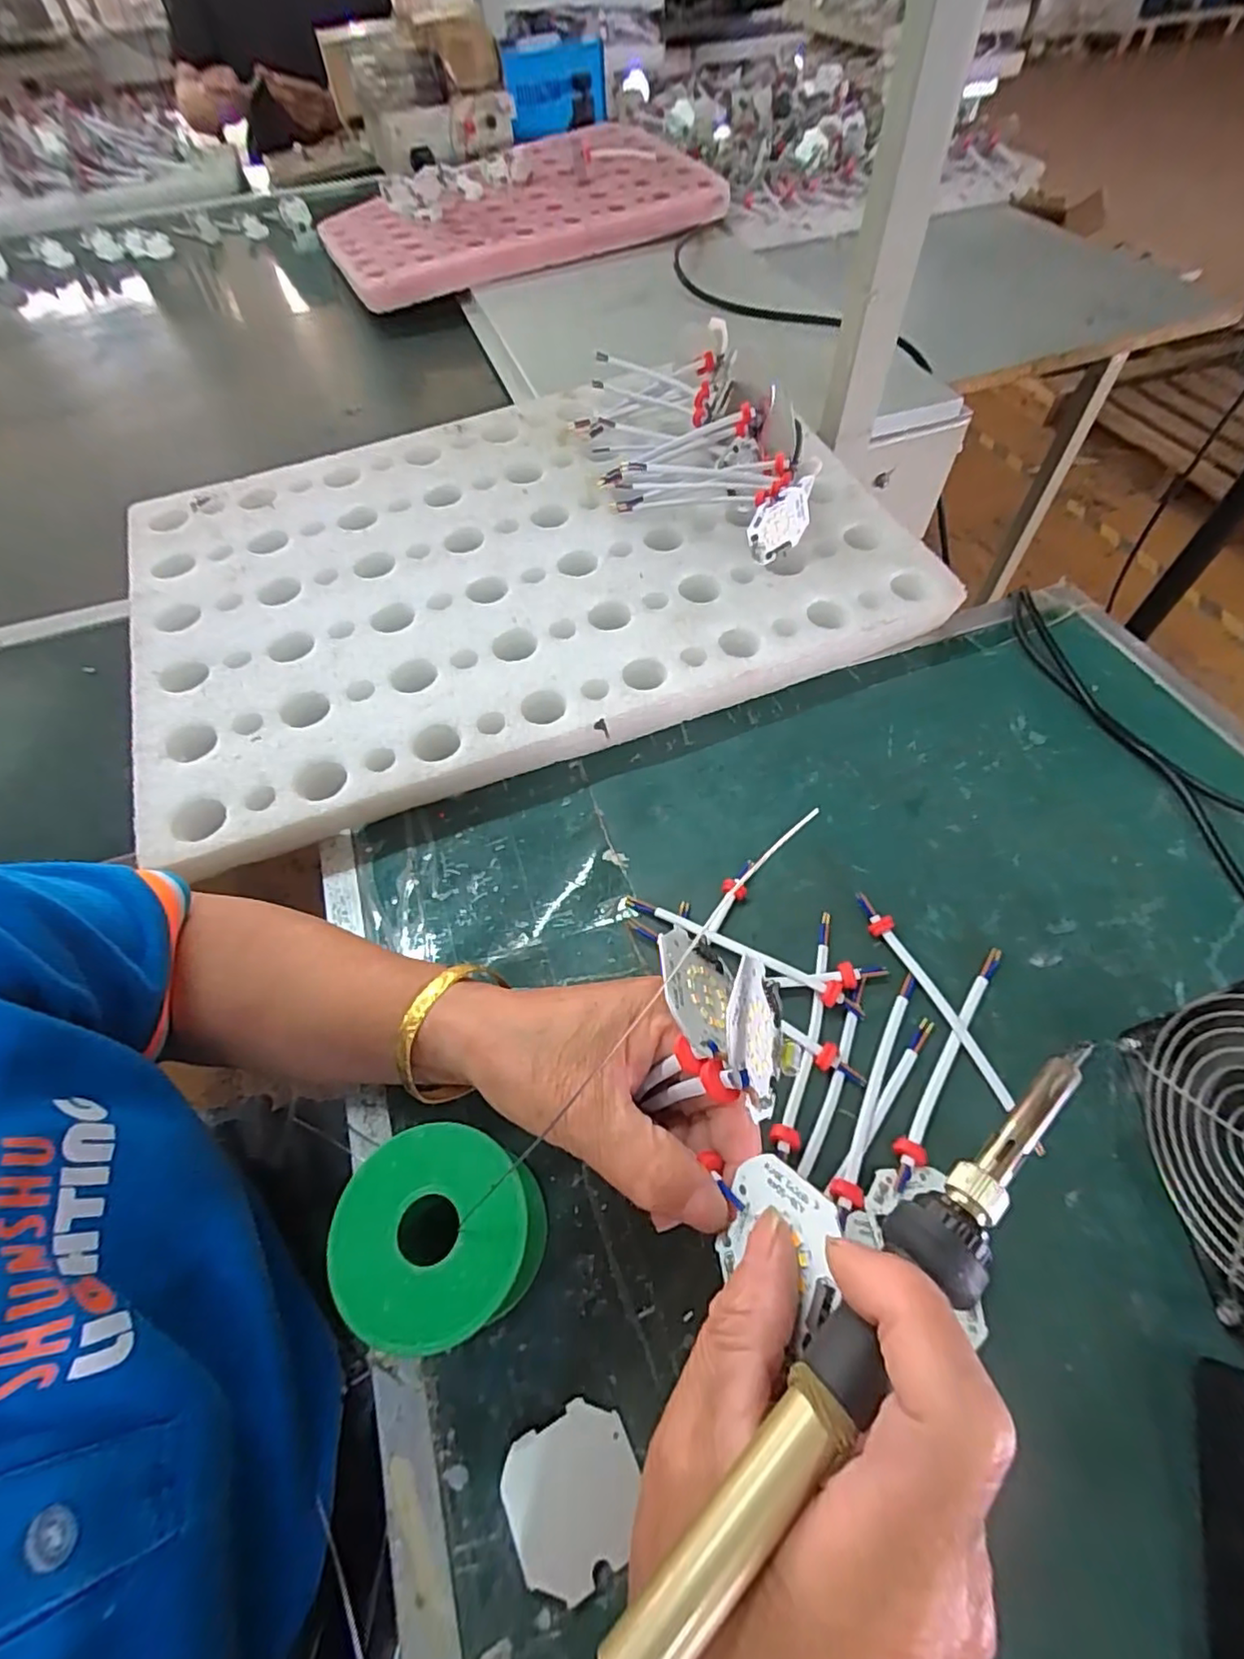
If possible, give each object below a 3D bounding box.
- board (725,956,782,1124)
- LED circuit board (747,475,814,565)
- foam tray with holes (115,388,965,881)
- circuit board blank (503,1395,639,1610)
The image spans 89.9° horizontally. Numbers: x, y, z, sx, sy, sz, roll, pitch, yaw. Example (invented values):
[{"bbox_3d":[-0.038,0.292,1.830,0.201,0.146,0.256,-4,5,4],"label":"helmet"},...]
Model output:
[{"bbox_3d":[0.044,0.066,0.203,0.004,0.043,0.045,-10,29,29],"label":"board"},{"bbox_3d":[0.114,-0.219,0.446,0.052,0.046,0.011,-28,60,-16],"label":"LED circuit board"},{"bbox_3d":[-0.078,-0.201,0.488,0.554,0.063,0.361,-20,58,-11],"label":"foam tray with holes"},{"bbox_3d":[-0.018,0.244,0.229,0.047,0.004,0.044,2,47,-2],"label":"circuit board blank"}]

